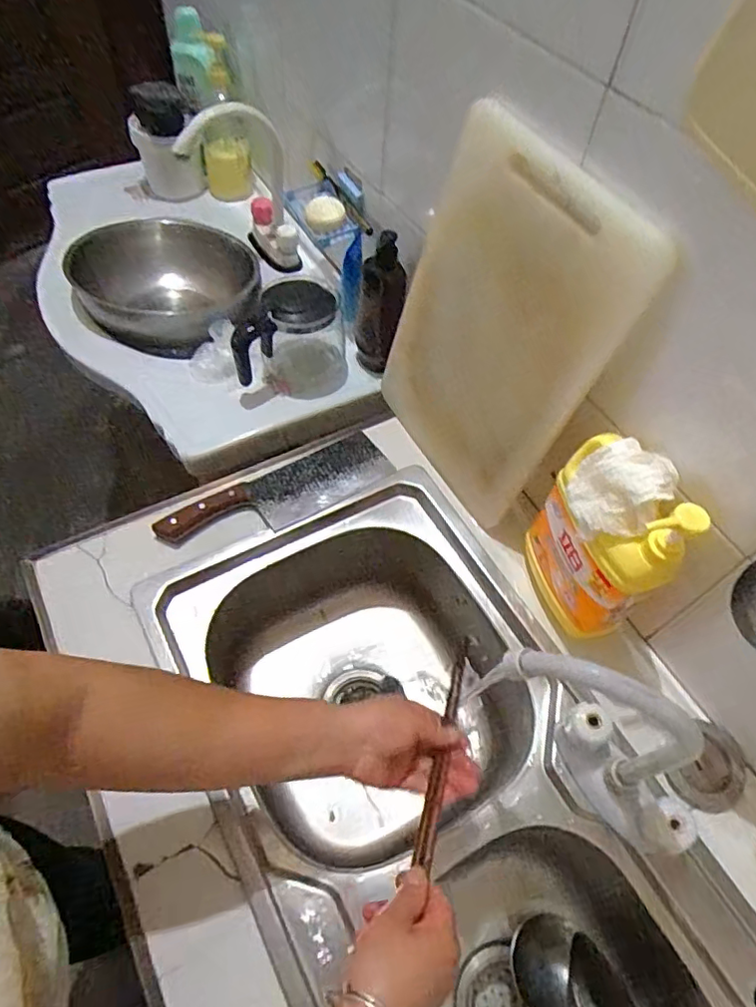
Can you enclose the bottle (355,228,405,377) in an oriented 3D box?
[{"bbox_3d":[0.003,-0.293,0.881,0.070,0.211,0.075,4,56,-2],"label":"bottle"}]

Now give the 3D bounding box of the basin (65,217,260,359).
[{"bbox_3d":[-0.366,-0.368,1.030,0.287,0.127,0.287,2,56,-3],"label":"basin"}]

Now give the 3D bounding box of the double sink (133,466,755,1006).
[{"bbox_3d":[0.060,0.350,0.653,0.412,0.199,0.744,-24,61,-19],"label":"double sink"}]

